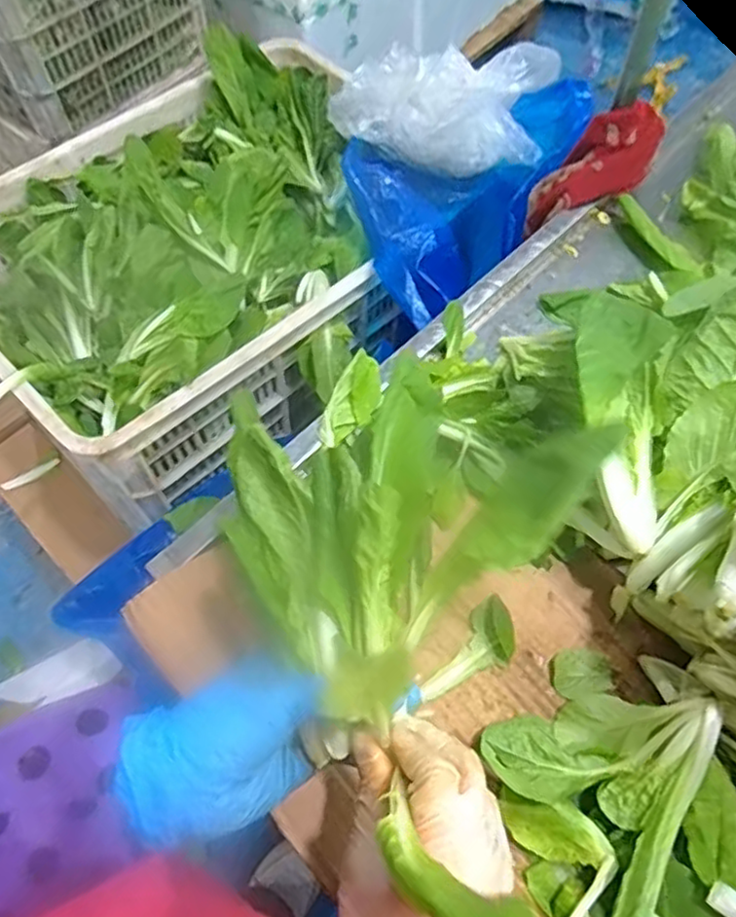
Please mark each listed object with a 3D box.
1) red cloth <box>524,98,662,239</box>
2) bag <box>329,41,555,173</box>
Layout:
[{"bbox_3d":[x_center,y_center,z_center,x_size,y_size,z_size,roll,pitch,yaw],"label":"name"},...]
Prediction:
[{"bbox_3d":[0.209,-0.268,0.628,0.148,0.051,0.060,-35,61,24],"label":"red cloth"},{"bbox_3d":[0.086,-0.399,0.771,0.261,0.099,0.112,3,63,2],"label":"bag"}]

